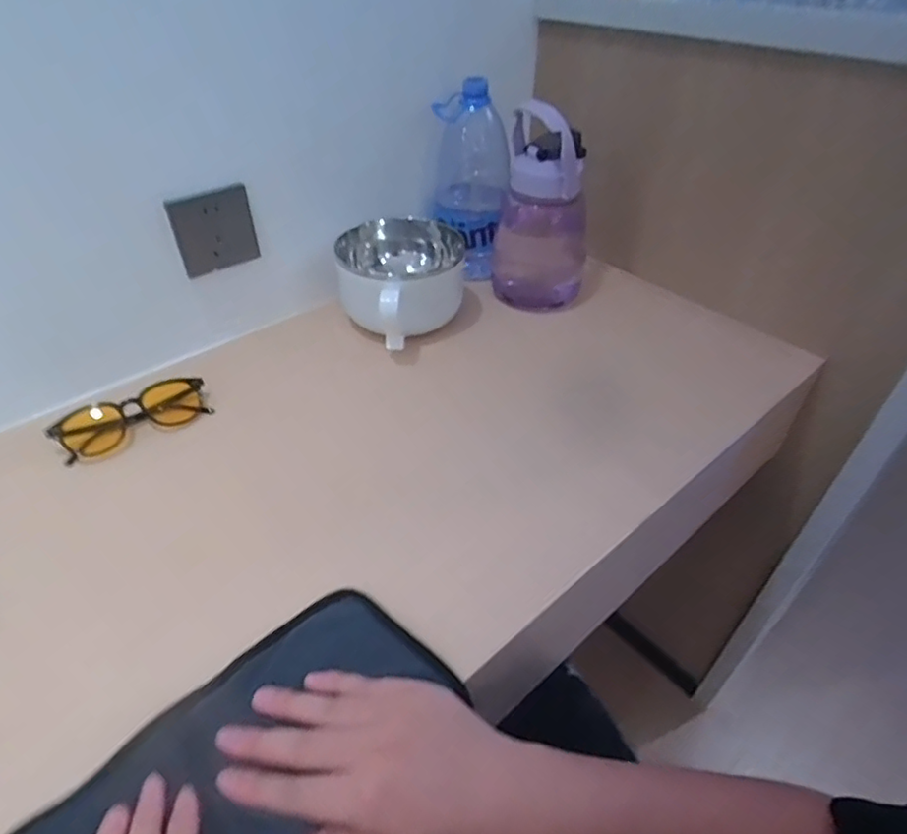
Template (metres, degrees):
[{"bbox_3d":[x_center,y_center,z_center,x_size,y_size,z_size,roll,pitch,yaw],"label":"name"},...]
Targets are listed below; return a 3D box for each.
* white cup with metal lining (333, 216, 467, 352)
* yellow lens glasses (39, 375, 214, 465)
[{"bbox_3d":[-0.051,-0.166,0.700,0.155,0.093,0.130,-27,48,-28],"label":"white cup with metal lining"},{"bbox_3d":[-0.317,-0.002,0.576,0.138,0.028,0.049,-23,47,-24],"label":"yellow lens glasses"}]

